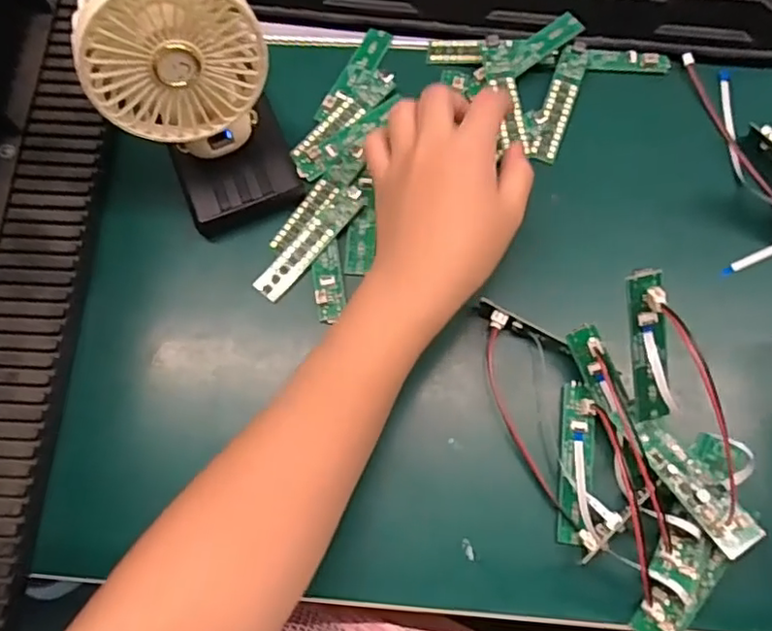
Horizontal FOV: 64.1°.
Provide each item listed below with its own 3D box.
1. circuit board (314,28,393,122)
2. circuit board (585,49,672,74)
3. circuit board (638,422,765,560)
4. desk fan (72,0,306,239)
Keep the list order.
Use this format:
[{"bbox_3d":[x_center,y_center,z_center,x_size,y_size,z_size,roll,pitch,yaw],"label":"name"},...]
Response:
[{"bbox_3d":[-0.021,-0.160,0.412,0.020,0.005,0.081,24,70,7],"label":"circuit board"},{"bbox_3d":[0.158,-0.166,0.403,0.053,0.009,0.012,4,72,2],"label":"circuit board"},{"bbox_3d":[0.152,0.083,0.303,0.021,0.010,0.067,-30,61,-9],"label":"circuit board"},{"bbox_3d":[-0.102,-0.116,0.325,0.087,0.122,0.084,-20,72,-6],"label":"desk fan"}]

